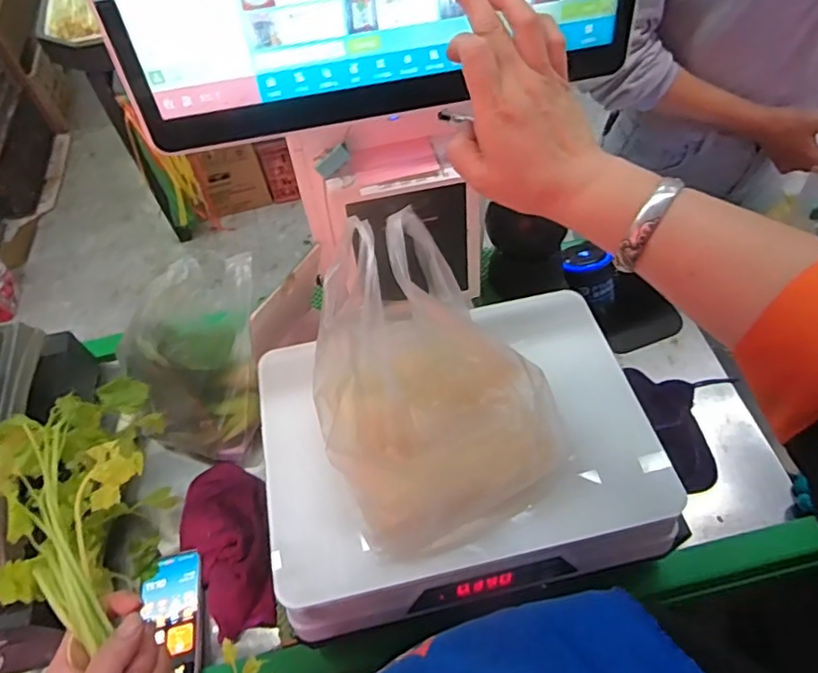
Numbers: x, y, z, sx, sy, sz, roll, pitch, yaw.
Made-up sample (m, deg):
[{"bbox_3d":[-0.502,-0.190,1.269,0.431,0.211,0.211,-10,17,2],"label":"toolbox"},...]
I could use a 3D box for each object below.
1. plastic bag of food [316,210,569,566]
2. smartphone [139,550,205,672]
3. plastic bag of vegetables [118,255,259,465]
[{"bbox_3d":[0.020,0.041,0.481,0.187,0.178,0.209,-20,58,-9],"label":"plastic bag of food"},{"bbox_3d":[-0.275,0.332,0.670,0.066,0.016,0.161,-13,49,-10],"label":"smartphone"},{"bbox_3d":[-0.285,0.033,0.781,0.159,0.185,0.225,-4,57,1],"label":"plastic bag of vegetables"}]

